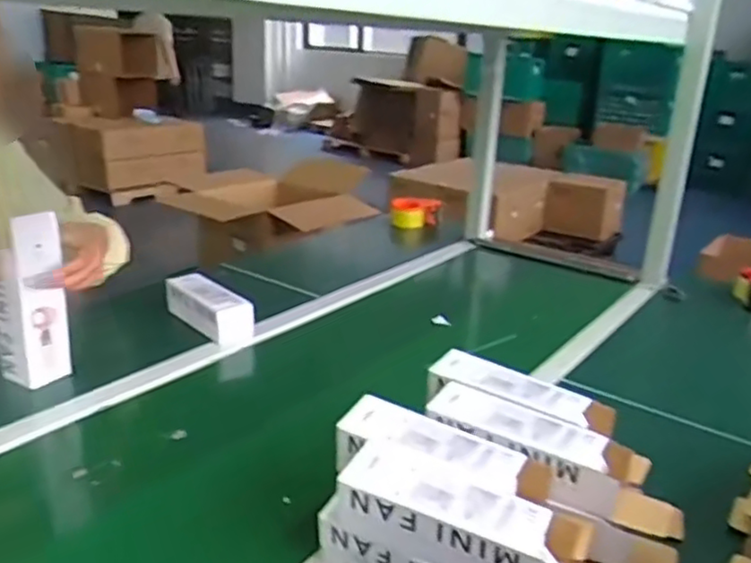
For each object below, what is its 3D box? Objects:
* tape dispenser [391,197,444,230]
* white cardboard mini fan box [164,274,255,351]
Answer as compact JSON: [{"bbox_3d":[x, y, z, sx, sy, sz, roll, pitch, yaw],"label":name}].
[{"bbox_3d":[0.123,-0.193,1.879,0.140,0.075,0.055,-8,23,-28],"label":"tape dispenser"},{"bbox_3d":[-0.288,0.041,1.142,0.072,0.060,0.204,-14,26,-40],"label":"white cardboard mini fan box"}]

